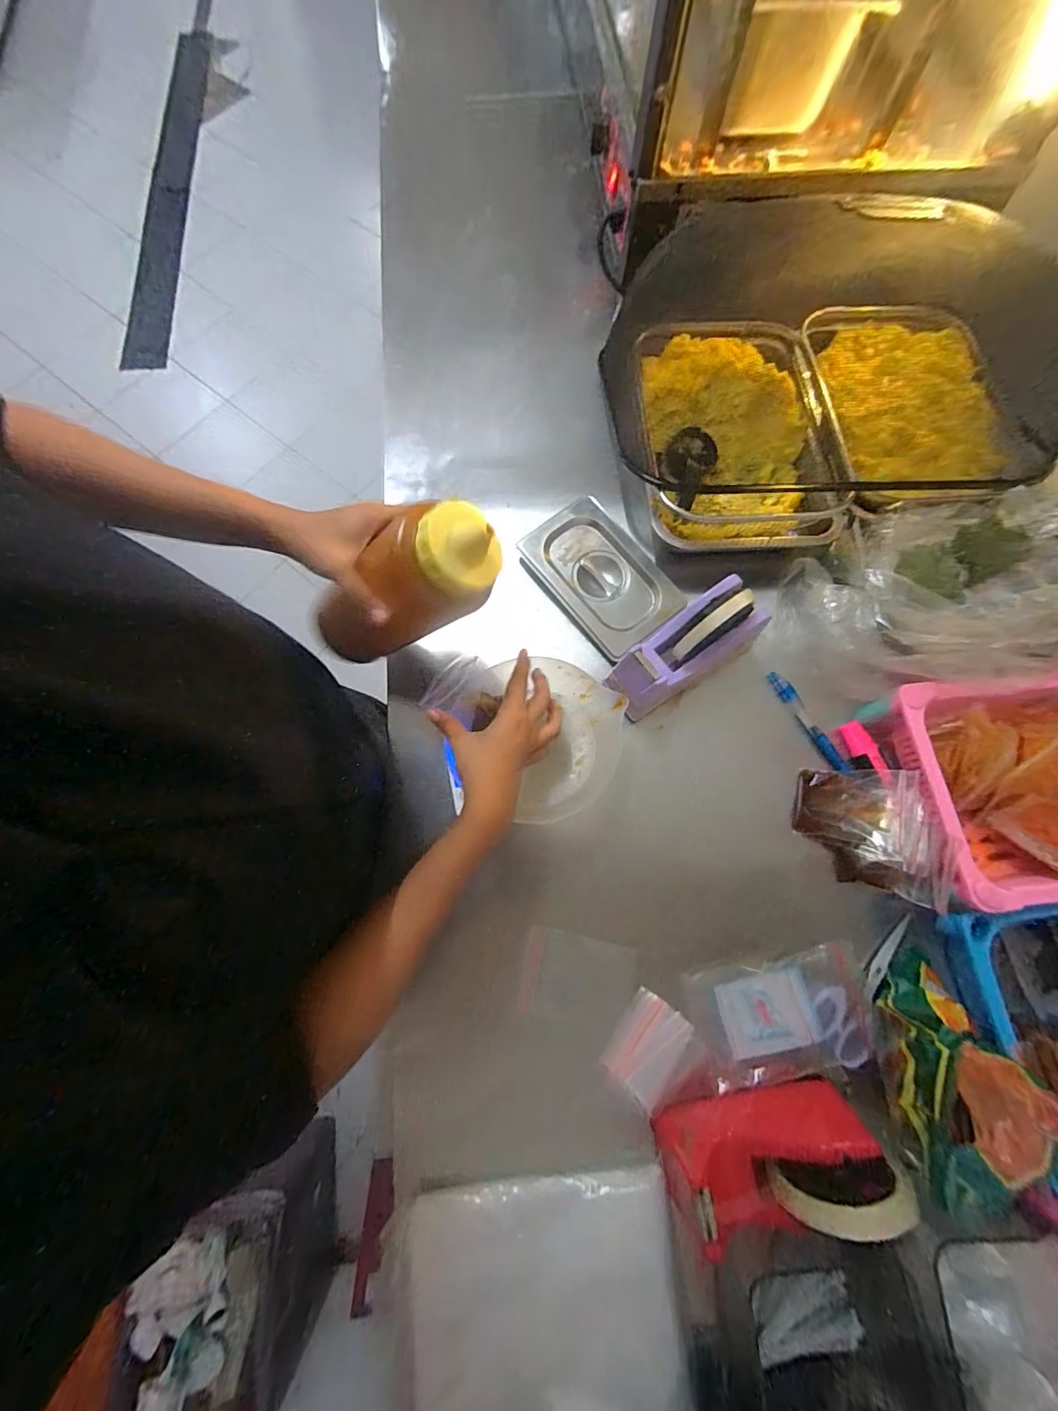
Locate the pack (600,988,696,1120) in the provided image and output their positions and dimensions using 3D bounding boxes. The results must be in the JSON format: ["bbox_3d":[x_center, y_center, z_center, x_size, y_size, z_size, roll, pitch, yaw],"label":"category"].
[{"bbox_3d":[0.102,0.293,0.406,0.053,0.013,0.073,36,78,9],"label":"pack"}]

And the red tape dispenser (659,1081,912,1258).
[{"bbox_3d":[0.181,0.341,0.344,0.155,0.081,0.062,-14,75,-4],"label":"red tape dispenser"}]

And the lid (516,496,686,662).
[{"bbox_3d":[0.082,-0.143,0.519,0.111,0.016,0.170,-37,82,-9],"label":"lid"}]

